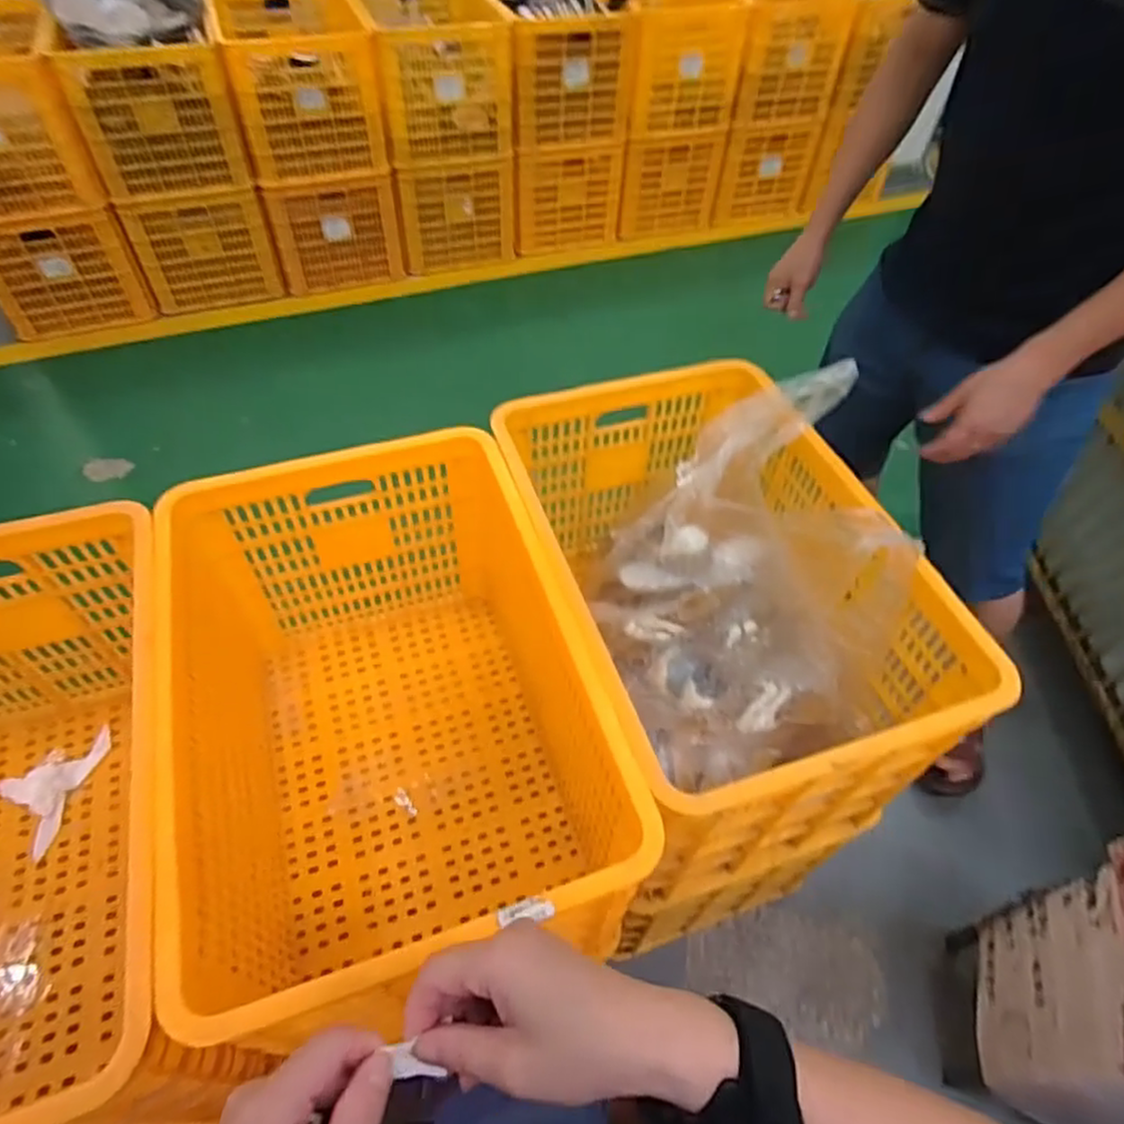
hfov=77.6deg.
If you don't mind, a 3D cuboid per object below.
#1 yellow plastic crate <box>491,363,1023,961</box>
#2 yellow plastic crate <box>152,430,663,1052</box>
[{"bbox_3d":[0.178,0.065,0.969,0.405,0.372,0.607,-14,54,-13],"label":"yellow plastic crate"},{"bbox_3d":[-0.216,0.194,0.873,0.462,0.375,0.603,-15,55,-13],"label":"yellow plastic crate"}]

